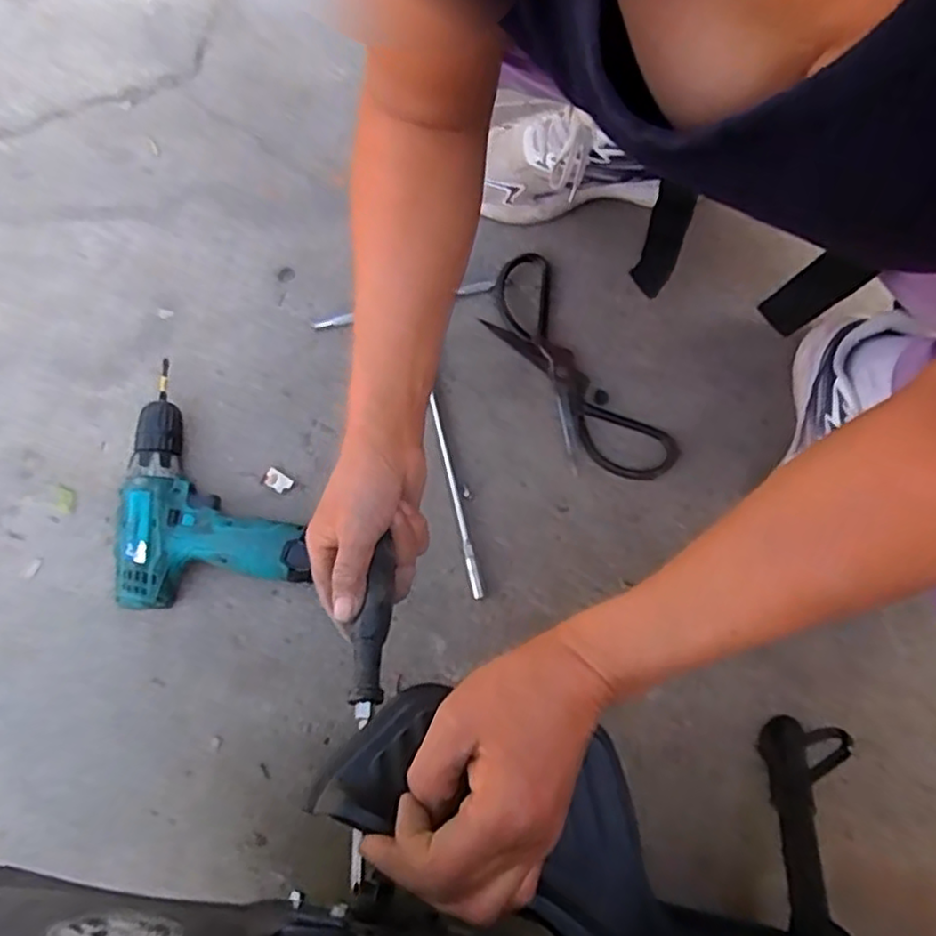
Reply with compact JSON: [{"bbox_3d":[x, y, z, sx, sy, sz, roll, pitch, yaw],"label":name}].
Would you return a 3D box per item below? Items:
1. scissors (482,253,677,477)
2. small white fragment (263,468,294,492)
[{"bbox_3d":[0.093,-0.090,0.639,0.087,0.010,0.250,-31,79,-6],"label":"scissors"},{"bbox_3d":[-0.178,0.012,0.637,0.026,0.007,0.017,32,80,8],"label":"small white fragment"}]

